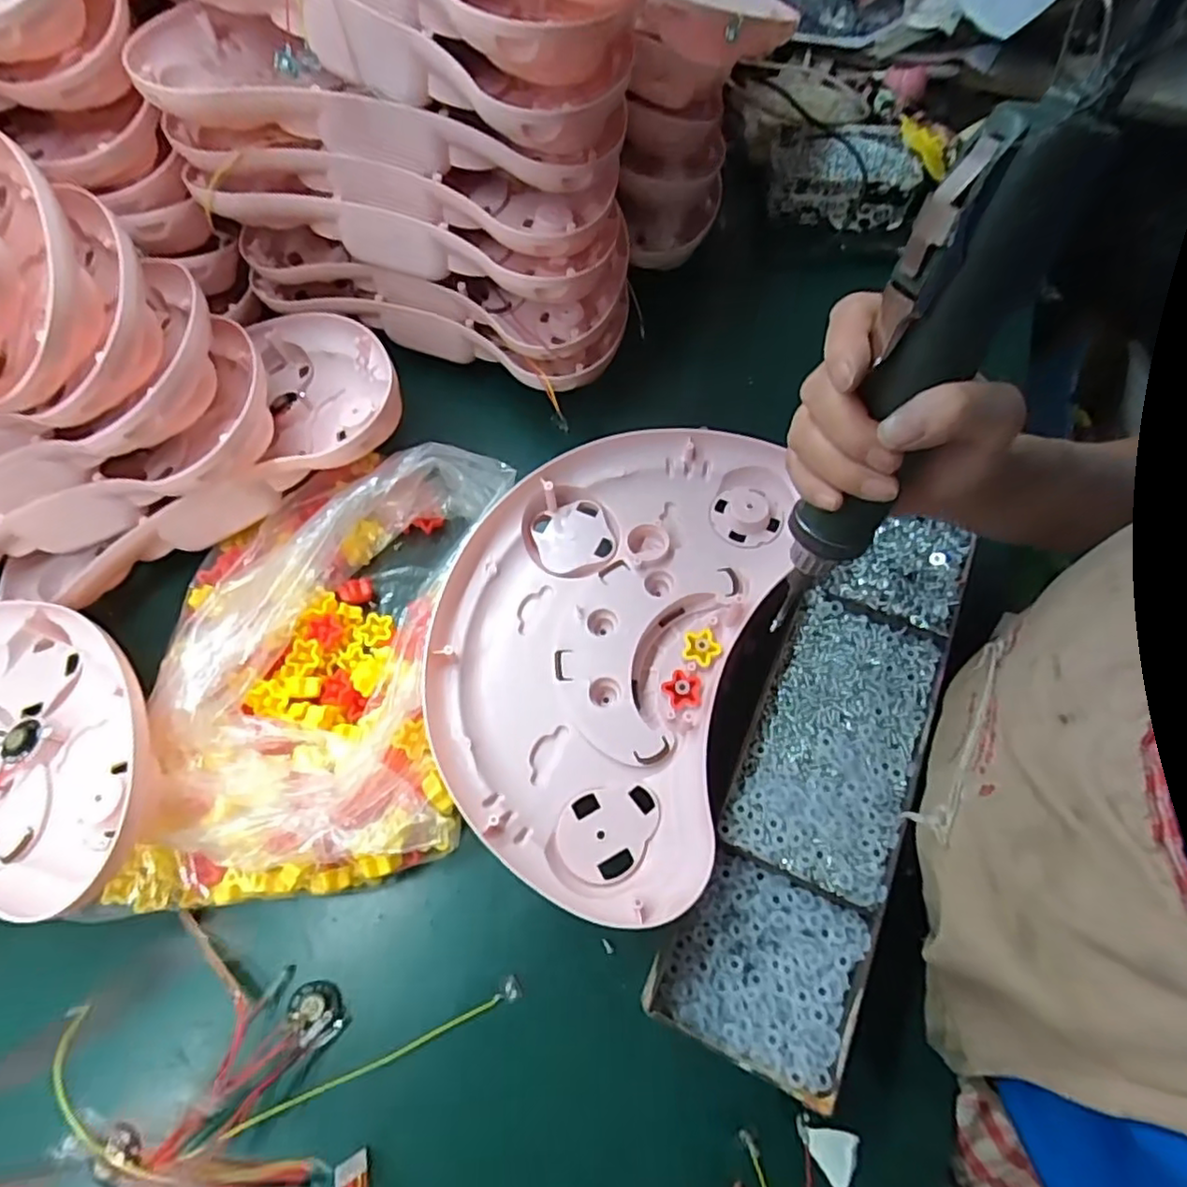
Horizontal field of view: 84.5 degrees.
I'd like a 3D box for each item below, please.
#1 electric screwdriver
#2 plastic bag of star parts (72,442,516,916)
[{"bbox_3d":[0.129,-0.075,0.287,0.044,0.229,0.035,30,46,17],"label":"electric screwdriver"},{"bbox_3d":[-0.187,0.037,0.457,0.226,0.080,0.328,2,63,4],"label":"plastic bag of star parts"}]

